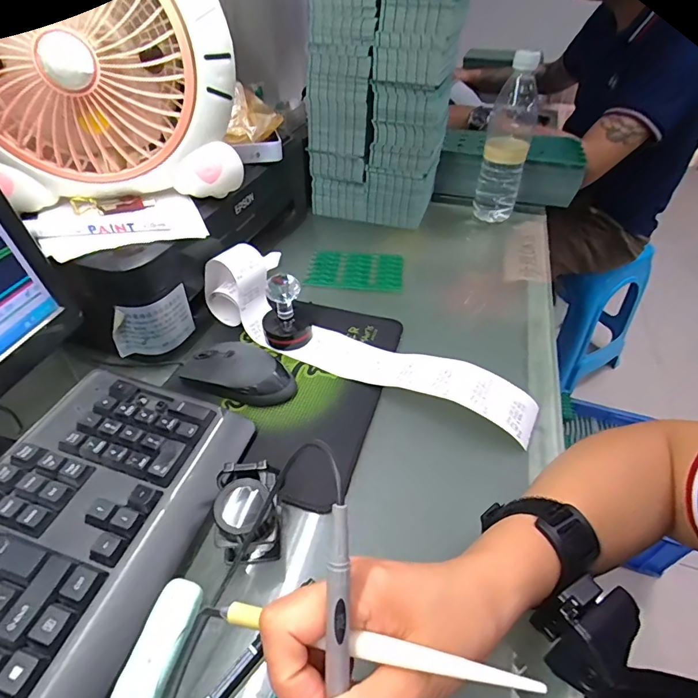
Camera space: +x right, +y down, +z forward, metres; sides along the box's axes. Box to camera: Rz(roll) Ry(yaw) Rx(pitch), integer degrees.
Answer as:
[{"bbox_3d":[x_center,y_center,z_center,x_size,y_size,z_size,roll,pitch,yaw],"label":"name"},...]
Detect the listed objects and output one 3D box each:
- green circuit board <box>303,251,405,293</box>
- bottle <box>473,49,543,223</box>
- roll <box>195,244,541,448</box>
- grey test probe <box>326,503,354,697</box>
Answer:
[{"bbox_3d":[0.010,-0.106,0.590,0.126,0.007,0.077,6,45,7],"label":"green circuit board"},{"bbox_3d":[0.235,-0.302,0.646,0.069,0.221,0.063,12,43,13],"label":"bottle"},{"bbox_3d":[0.006,-0.015,0.450,0.380,0.060,0.070,27,47,17],"label":"roll"},{"bbox_3d":[-0.004,0.136,0.180,0.012,0.142,0.017,0,-1,-8],"label":"grey test probe"}]

